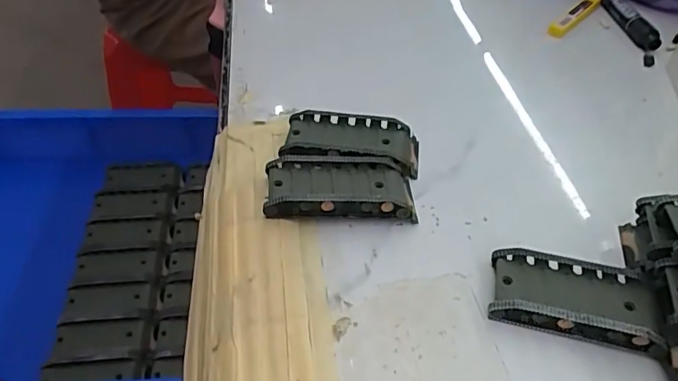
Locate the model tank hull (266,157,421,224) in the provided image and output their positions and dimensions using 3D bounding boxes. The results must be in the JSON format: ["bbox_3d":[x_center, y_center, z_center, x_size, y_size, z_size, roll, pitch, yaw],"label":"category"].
[{"bbox_3d":[0.001,-0.002,0.346,0.095,0.024,0.046,0,45,-4],"label":"model tank hull"}]

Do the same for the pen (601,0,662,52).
[{"bbox_3d":[0.297,-0.189,0.553,0.016,0.017,0.136,-3,45,-7],"label":"pen"}]

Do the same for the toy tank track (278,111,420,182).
[{"bbox_3d":[0.010,-0.034,0.382,0.096,0.019,0.052,3,45,-1],"label":"toy tank track"}]

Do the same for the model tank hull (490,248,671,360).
[{"bbox_3d":[0.133,0.060,0.296,0.088,0.021,0.045,13,46,9],"label":"model tank hull"}]

